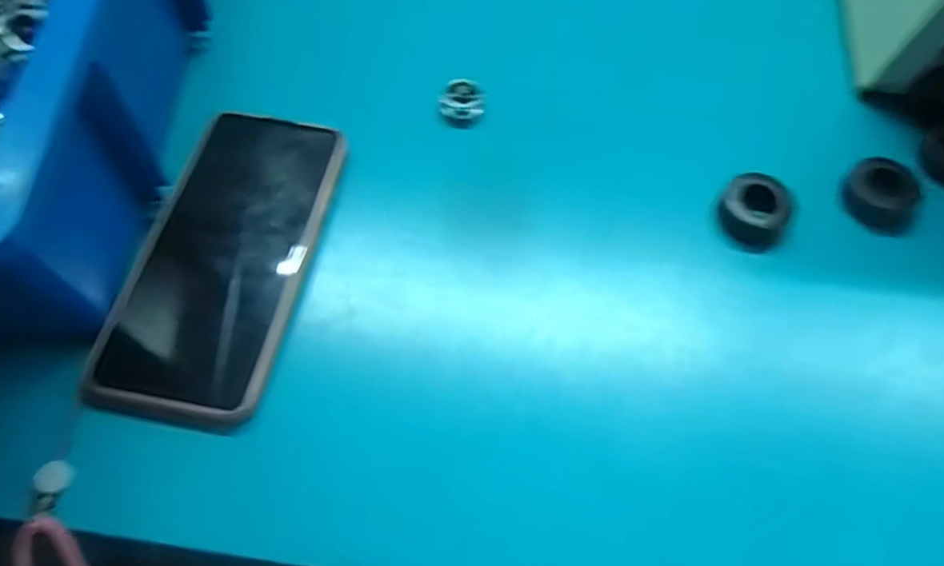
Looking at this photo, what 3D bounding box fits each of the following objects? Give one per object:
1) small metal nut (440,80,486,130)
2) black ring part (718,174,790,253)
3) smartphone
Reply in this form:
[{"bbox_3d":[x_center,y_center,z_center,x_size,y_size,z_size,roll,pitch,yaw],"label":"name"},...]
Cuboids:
[{"bbox_3d":[-0.005,-0.107,0.385,0.022,0.017,0.024,1,56,-1],"label":"small metal nut"},{"bbox_3d":[0.154,-0.039,0.347,0.036,0.018,0.039,1,56,-1],"label":"black ring part"},{"bbox_3d":[-0.124,-0.015,0.326,0.080,0.015,0.171,9,63,3],"label":"smartphone"}]

